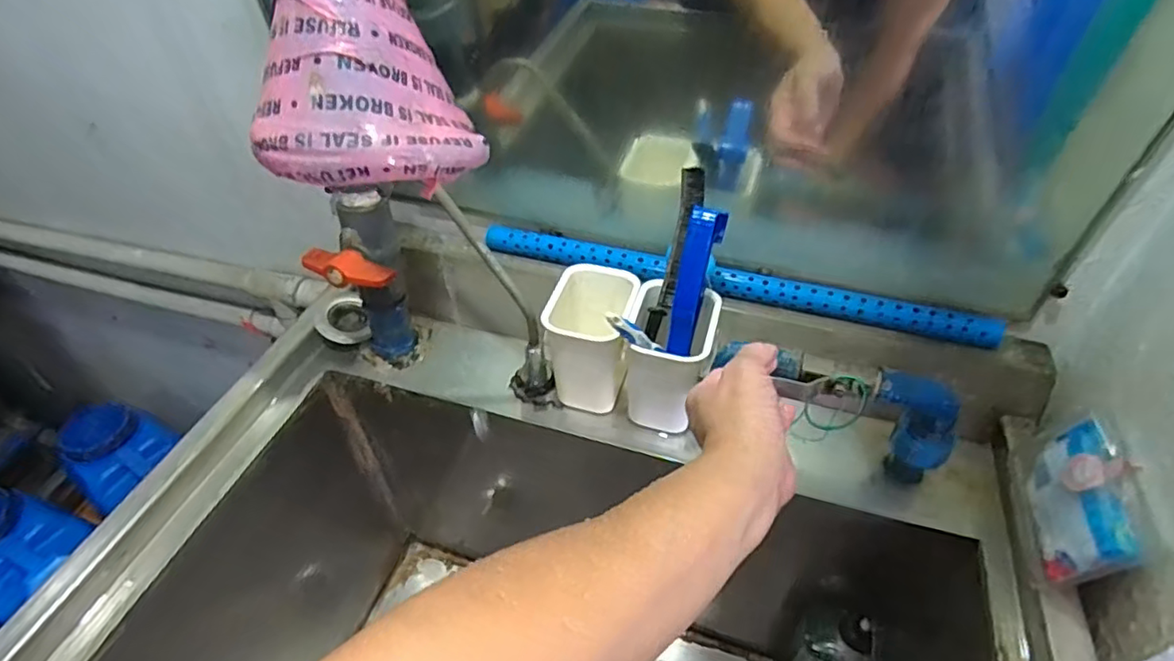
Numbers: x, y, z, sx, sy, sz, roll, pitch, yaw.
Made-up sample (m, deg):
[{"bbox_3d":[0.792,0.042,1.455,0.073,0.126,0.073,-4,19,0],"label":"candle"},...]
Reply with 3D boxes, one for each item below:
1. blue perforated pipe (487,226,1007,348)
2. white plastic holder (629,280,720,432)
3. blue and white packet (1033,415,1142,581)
[{"bbox_3d":[0.129,-0.048,0.580,0.477,0.020,0.025,13,47,14],"label":"blue perforated pipe"},{"bbox_3d":[0.072,0.024,0.537,0.073,0.104,0.083,13,47,13],"label":"white plastic holder"},{"bbox_3d":[0.350,0.119,0.429,0.021,0.066,0.111,22,64,-5],"label":"blue and white packet"}]

